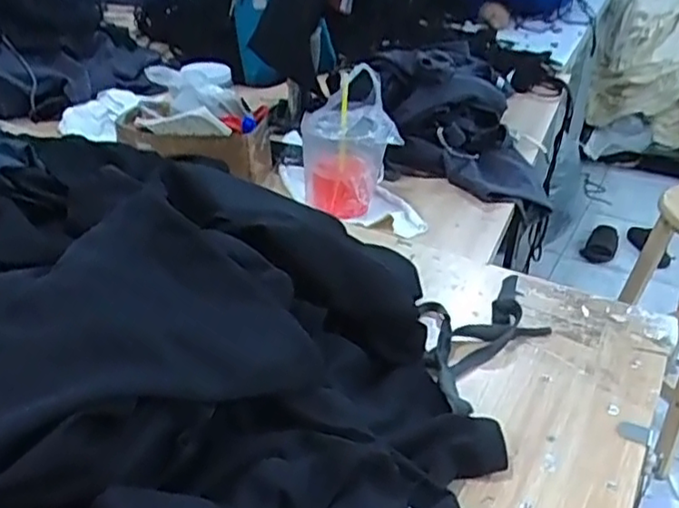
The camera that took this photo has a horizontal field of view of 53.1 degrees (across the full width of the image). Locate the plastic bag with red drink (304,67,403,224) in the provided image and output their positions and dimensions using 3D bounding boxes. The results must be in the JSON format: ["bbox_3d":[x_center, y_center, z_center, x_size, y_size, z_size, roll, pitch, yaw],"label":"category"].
[{"bbox_3d":[0.013,-0.163,1.030,0.136,0.196,0.106,1,32,-2],"label":"plastic bag with red drink"}]

